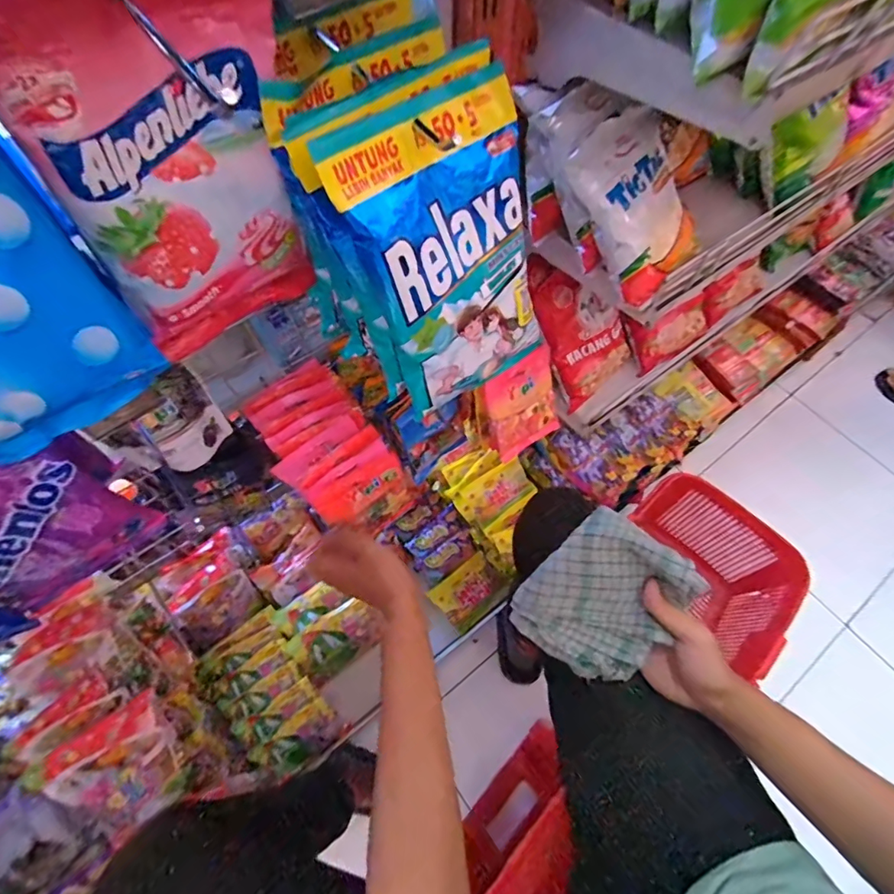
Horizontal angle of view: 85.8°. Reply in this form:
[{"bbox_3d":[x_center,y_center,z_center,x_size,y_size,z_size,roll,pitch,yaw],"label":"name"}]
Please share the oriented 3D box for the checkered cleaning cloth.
[{"bbox_3d":[0.137,0.133,0.426,0.113,0.031,0.143,36,107,3],"label":"checkered cleaning cloth"}]

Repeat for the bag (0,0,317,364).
[{"bbox_3d":[-0.143,-0.156,0.270,0.135,0.205,0.031,-38,70,-18],"label":"bag"}]

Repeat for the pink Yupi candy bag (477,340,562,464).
[{"bbox_3d":[0.104,-0.057,0.636,0.106,0.121,0.013,-30,30,-14],"label":"pink Yupi candy bag"}]

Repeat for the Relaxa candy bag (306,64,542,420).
[{"bbox_3d":[0.007,-0.121,0.317,0.129,0.182,0.025,-36,39,-17],"label":"Relaxa candy bag"}]

